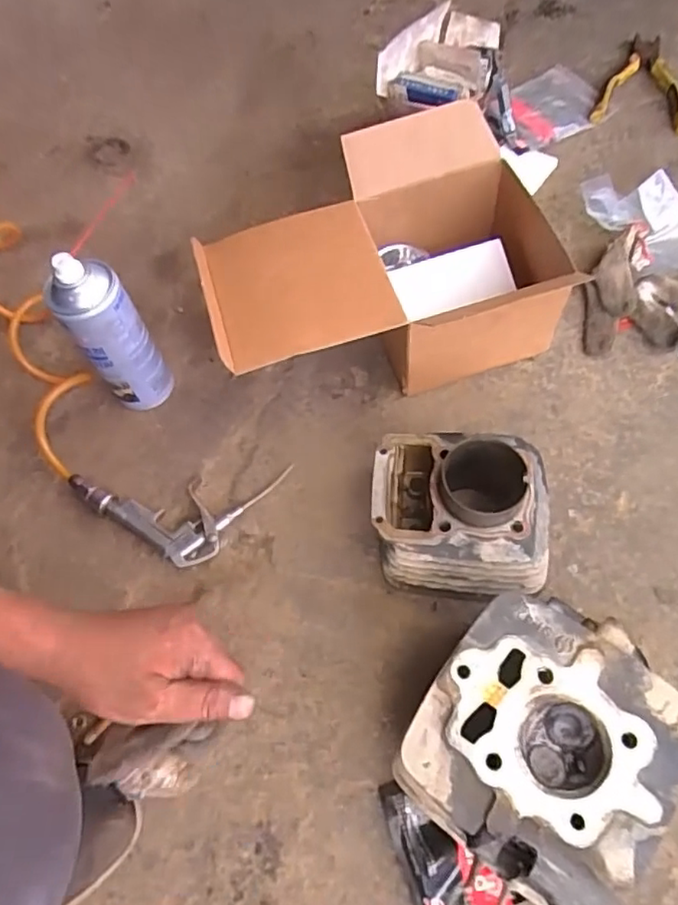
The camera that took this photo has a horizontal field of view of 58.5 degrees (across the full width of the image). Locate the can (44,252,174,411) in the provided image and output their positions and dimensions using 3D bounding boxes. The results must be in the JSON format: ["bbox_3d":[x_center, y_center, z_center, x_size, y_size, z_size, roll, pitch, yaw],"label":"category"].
[{"bbox_3d":[-0.216,-0.108,0.578,0.070,0.178,0.056,-31,65,-11],"label":"can"}]

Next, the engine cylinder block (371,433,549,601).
[{"bbox_3d":[0.102,0.051,0.513,0.145,0.090,0.127,2,63,6],"label":"engine cylinder block"}]

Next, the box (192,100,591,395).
[{"bbox_3d":[0.036,-0.177,0.595,0.313,0.153,0.211,-11,63,-2],"label":"box"}]

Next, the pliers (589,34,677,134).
[{"bbox_3d":[0.418,-0.500,0.808,0.118,0.014,0.205,18,66,12],"label":"pliers"}]

